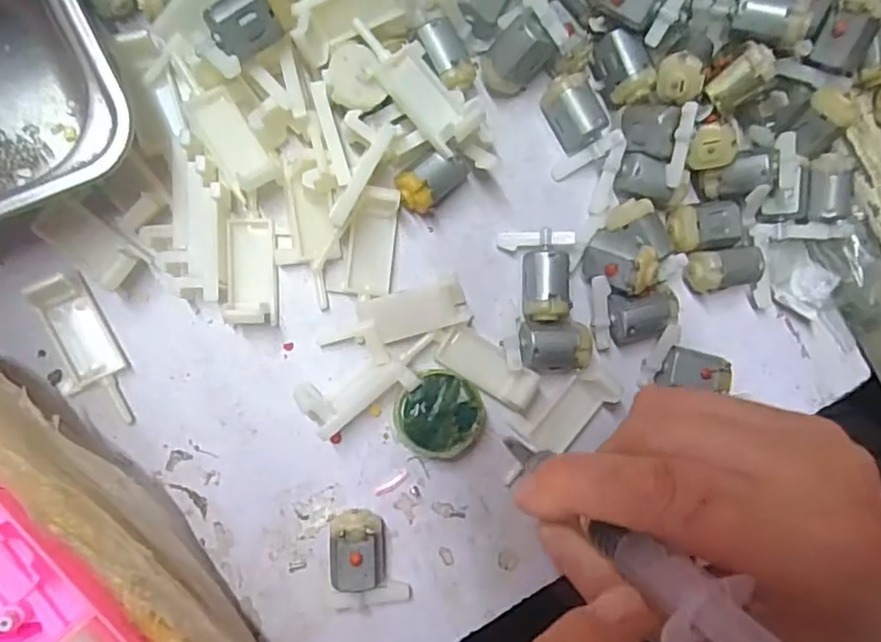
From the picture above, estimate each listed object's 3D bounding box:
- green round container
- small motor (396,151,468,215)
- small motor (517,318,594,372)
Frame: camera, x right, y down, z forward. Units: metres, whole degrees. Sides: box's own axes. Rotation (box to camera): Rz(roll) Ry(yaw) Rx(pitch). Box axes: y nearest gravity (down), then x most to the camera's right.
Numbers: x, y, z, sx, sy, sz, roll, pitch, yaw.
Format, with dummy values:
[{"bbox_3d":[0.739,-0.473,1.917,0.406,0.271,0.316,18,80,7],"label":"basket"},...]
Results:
[{"bbox_3d":[-0.001,0.036,0.238,0.033,0.016,0.032,0,89,-8],"label":"green round container"},{"bbox_3d":[-0.004,-0.055,0.240,0.026,0.020,0.017,-42,94,-6],"label":"small motor"},{"bbox_3d":[0.045,0.010,0.242,0.027,0.016,0.019,-3,89,-8],"label":"small motor"}]

